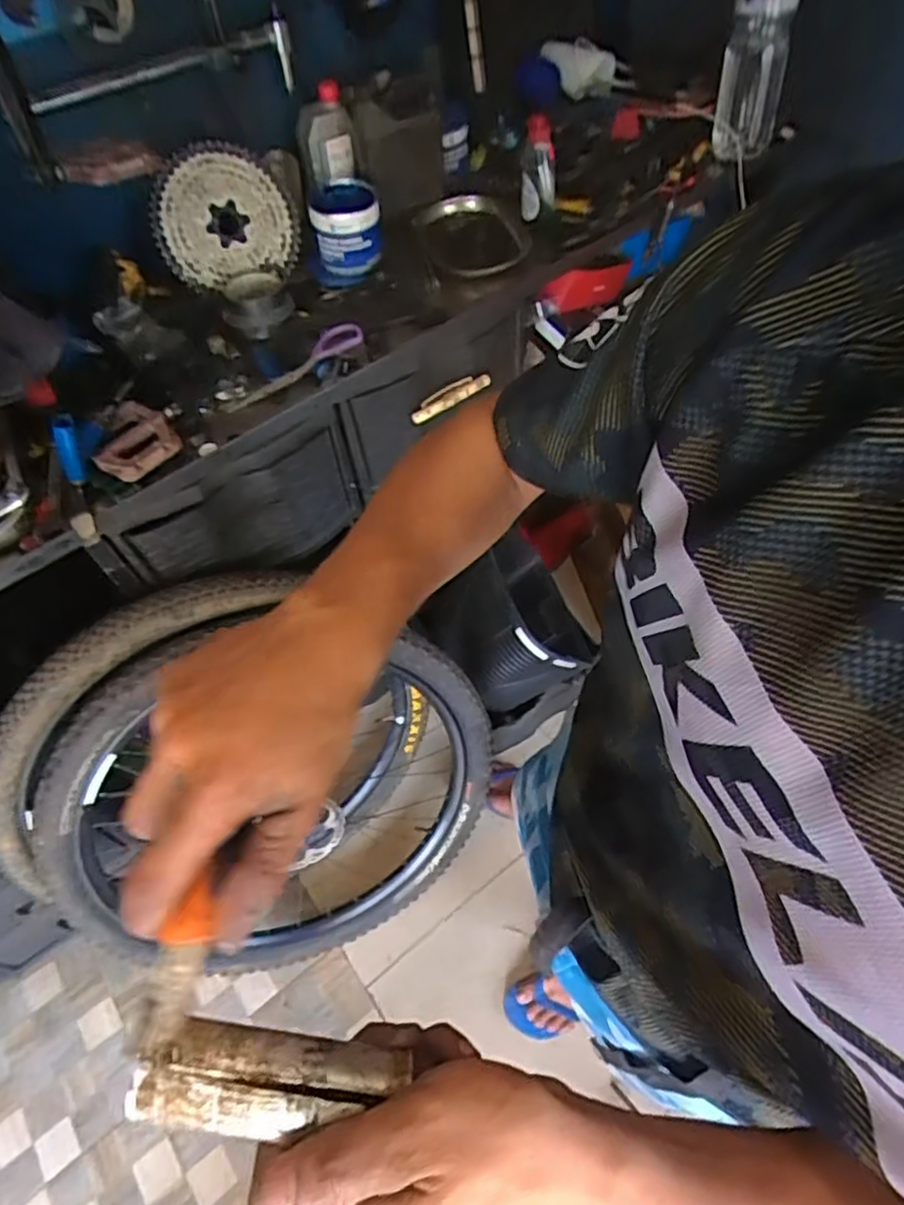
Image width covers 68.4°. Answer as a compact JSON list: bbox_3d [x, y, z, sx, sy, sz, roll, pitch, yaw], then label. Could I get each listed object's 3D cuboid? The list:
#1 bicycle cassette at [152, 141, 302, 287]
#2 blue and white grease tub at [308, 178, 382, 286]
[{"bbox_3d":[-0.338,-0.576,0.995,0.199,0.179,0.040,-22,24,-11],"label":"bicycle cassette"},{"bbox_3d":[-0.162,-0.584,1.039,0.105,0.099,0.126,-8,58,-1],"label":"blue and white grease tub"}]

